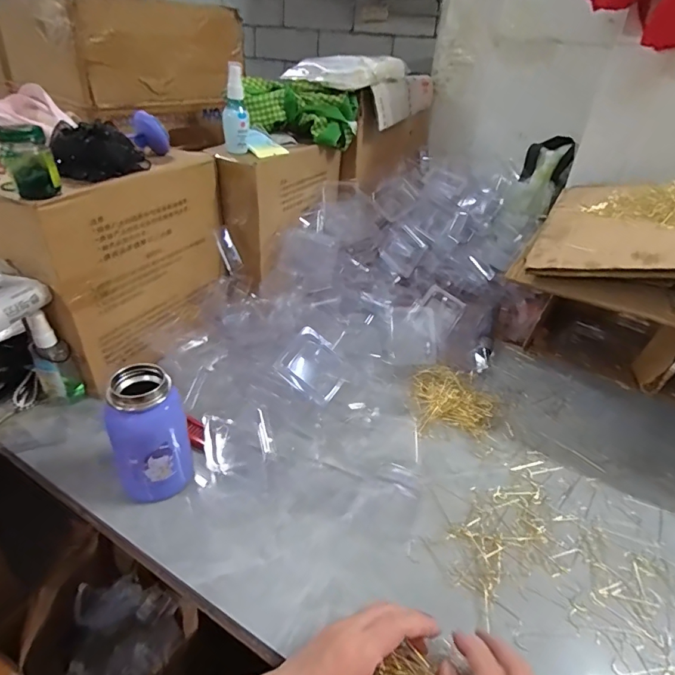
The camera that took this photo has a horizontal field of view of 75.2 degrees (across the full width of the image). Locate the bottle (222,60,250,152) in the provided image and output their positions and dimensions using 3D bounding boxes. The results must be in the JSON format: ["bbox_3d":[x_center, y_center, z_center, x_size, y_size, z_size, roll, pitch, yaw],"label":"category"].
[{"bbox_3d":[-0.152,-0.337,0.649,0.036,0.113,0.030,-2,35,-11],"label":"bottle"}]

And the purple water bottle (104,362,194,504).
[{"bbox_3d":[-0.194,0.103,0.457,0.069,0.139,0.067,-7,36,-19],"label":"purple water bottle"}]

